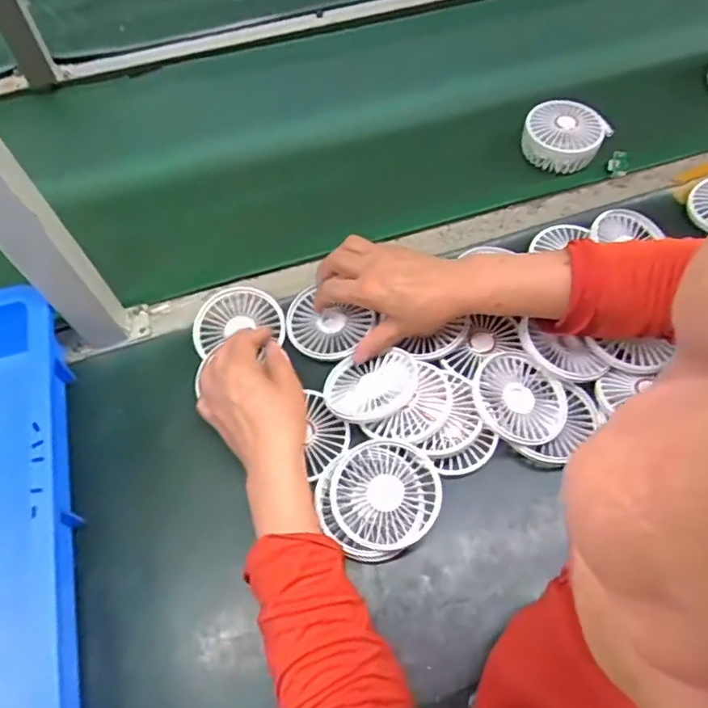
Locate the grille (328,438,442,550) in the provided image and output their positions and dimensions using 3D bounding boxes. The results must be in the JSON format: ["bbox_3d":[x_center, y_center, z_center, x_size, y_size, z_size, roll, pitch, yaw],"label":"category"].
[{"bbox_3d":[0.026,0.117,0.480,0.089,0.017,0.087,-2,64,5],"label":"grille"}]

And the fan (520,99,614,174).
[{"bbox_3d":[0.253,-0.259,0.695,0.096,0.055,0.080,13,61,9],"label":"fan"}]

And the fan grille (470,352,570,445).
[{"bbox_3d":[0.149,0.042,0.518,0.087,0.016,0.087,7,61,-12],"label":"fan grille"}]

